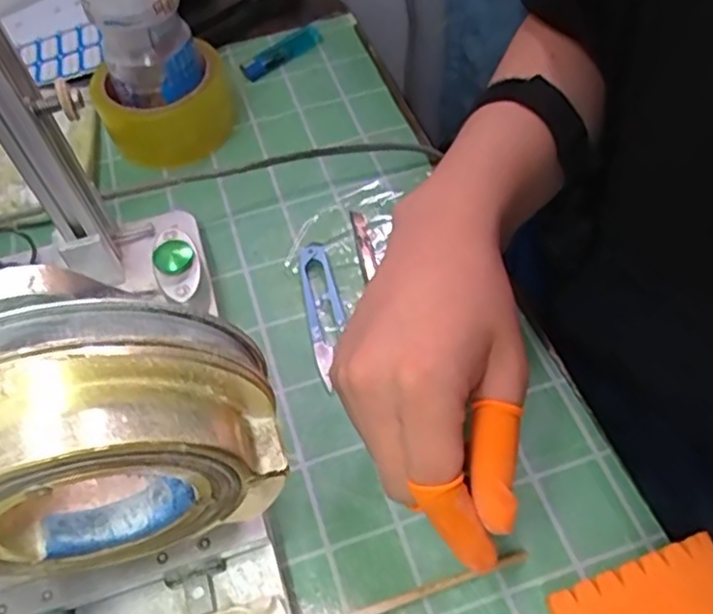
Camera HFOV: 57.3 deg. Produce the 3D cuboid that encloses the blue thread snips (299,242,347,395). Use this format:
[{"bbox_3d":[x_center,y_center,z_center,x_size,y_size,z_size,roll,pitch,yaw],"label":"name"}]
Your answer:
[{"bbox_3d":[-0.021,0.000,0.418,0.023,0.009,0.108,-11,56,-4],"label":"blue thread snips"}]

